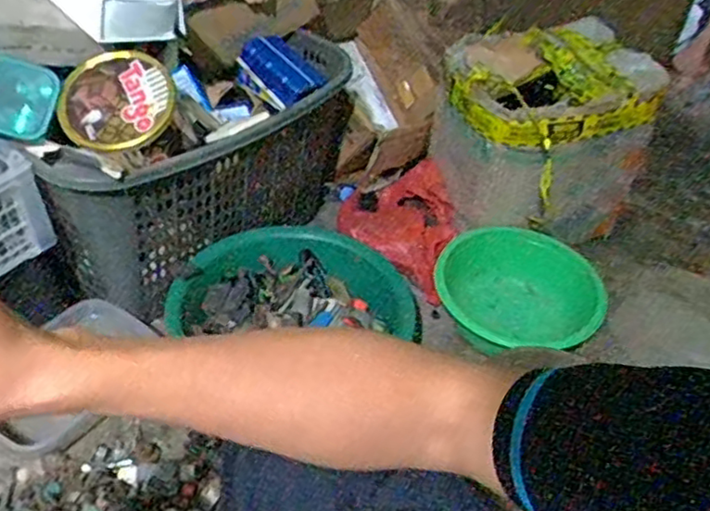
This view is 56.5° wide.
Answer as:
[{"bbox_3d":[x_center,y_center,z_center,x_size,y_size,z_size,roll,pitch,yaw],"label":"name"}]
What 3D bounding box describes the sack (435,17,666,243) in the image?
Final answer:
[{"bbox_3d":[0.321,-0.199,1.162,0.328,0.312,0.296,-13,45,-19],"label":"sack"}]

